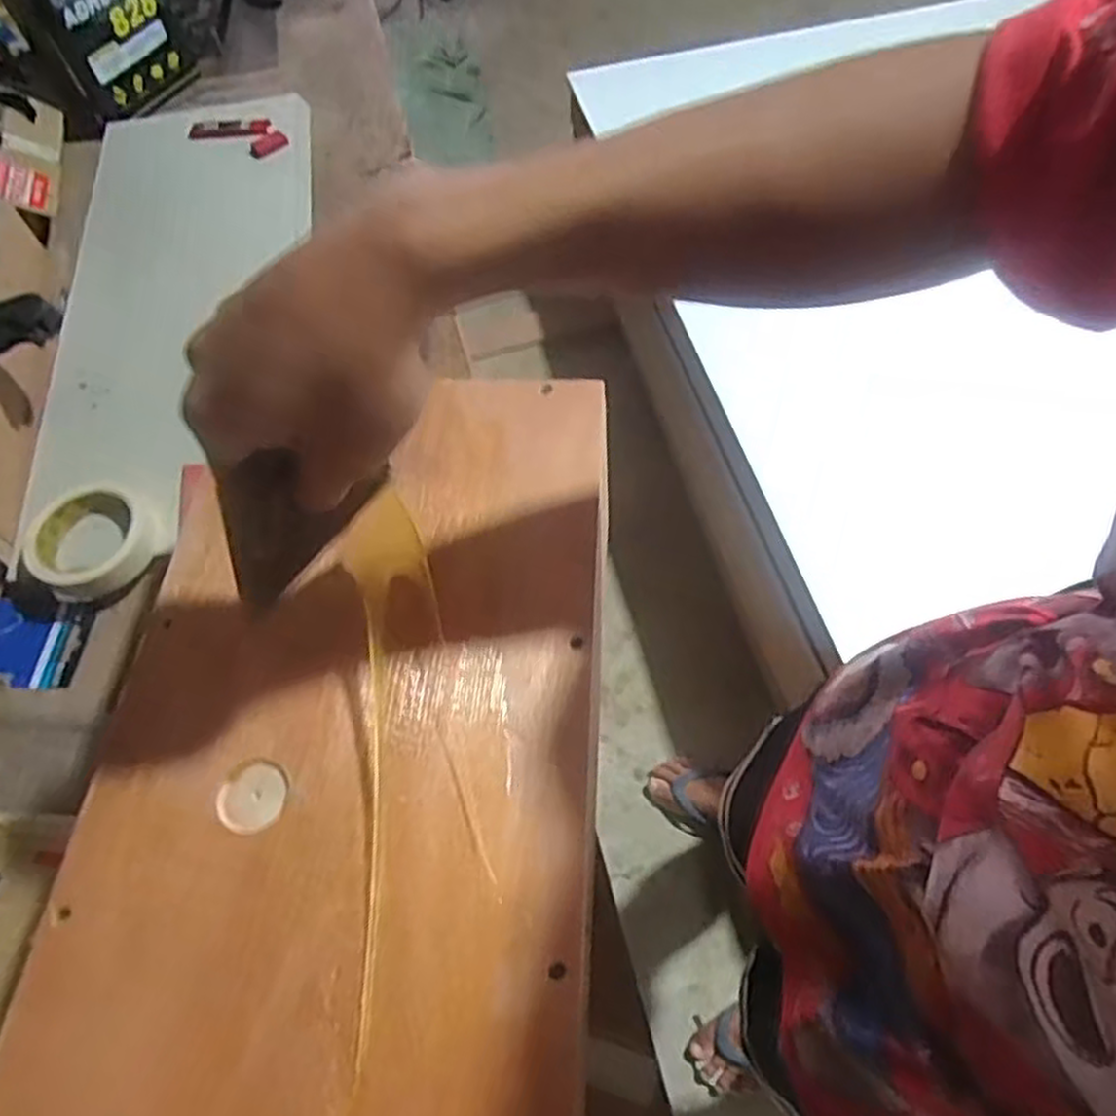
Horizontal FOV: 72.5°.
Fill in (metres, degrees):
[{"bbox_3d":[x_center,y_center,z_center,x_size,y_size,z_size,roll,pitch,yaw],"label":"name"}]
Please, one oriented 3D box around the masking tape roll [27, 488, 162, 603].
[{"bbox_3d":[-0.385,-0.015,0.638,0.093,0.041,0.098,39,69,23],"label":"masking tape roll"}]

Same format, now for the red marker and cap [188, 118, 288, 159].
[{"bbox_3d":[-0.392,-0.527,0.949,0.137,0.019,0.068,22,63,16],"label":"red marker and cap"}]

